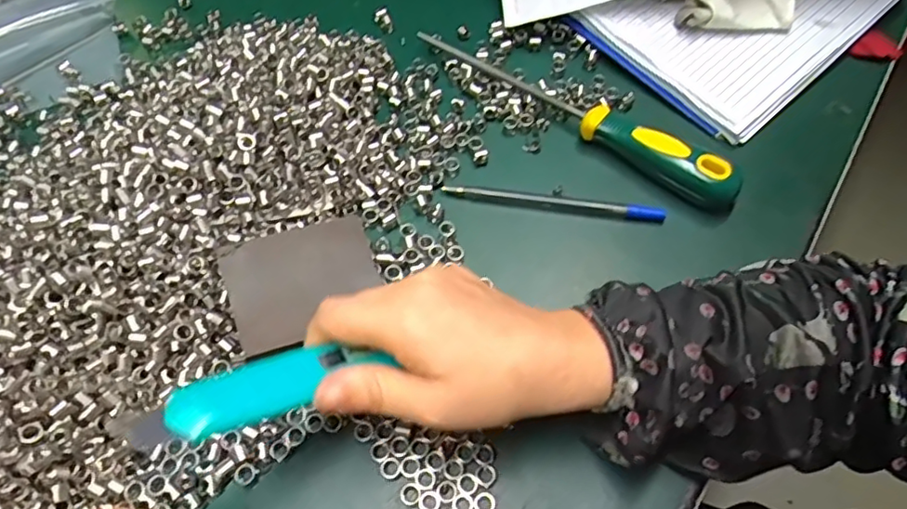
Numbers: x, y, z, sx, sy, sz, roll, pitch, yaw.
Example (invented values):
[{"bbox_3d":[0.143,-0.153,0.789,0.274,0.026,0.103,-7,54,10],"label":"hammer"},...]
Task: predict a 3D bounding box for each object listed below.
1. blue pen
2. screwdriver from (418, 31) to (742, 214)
[{"bbox_3d":[0.064,-0.034,0.392,0.140,0.006,0.011,9,62,7],"label":"blue pen"},{"bbox_3d":[0.081,-0.105,0.411,0.241,0.027,0.027,36,68,20],"label":"screwdriver"}]

